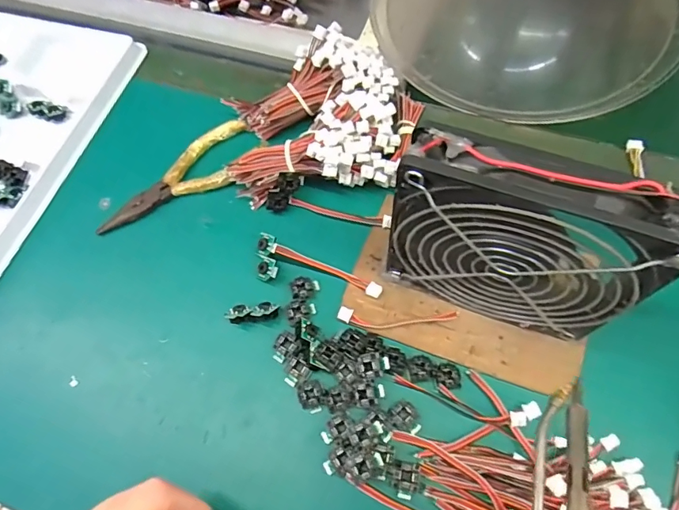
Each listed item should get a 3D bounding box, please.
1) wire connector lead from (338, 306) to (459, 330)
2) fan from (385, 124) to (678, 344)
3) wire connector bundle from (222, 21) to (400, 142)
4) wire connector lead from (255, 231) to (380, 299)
[{"bbox_3d":[0.036,0.039,0.279,0.072,0.006,0.013,1,66,4],"label":"wire connector lead"},{"bbox_3d":[0.087,-0.001,0.228,0.122,0.129,0.029,18,68,11],"label":"fan"},{"bbox_3d":[-0.023,-0.120,0.337,0.123,0.047,0.054,-21,65,13],"label":"wire connector bundle"},{"bbox_3d":[-0.013,0.008,0.293,0.084,0.012,0.013,22,69,13],"label":"wire connector lead"}]

